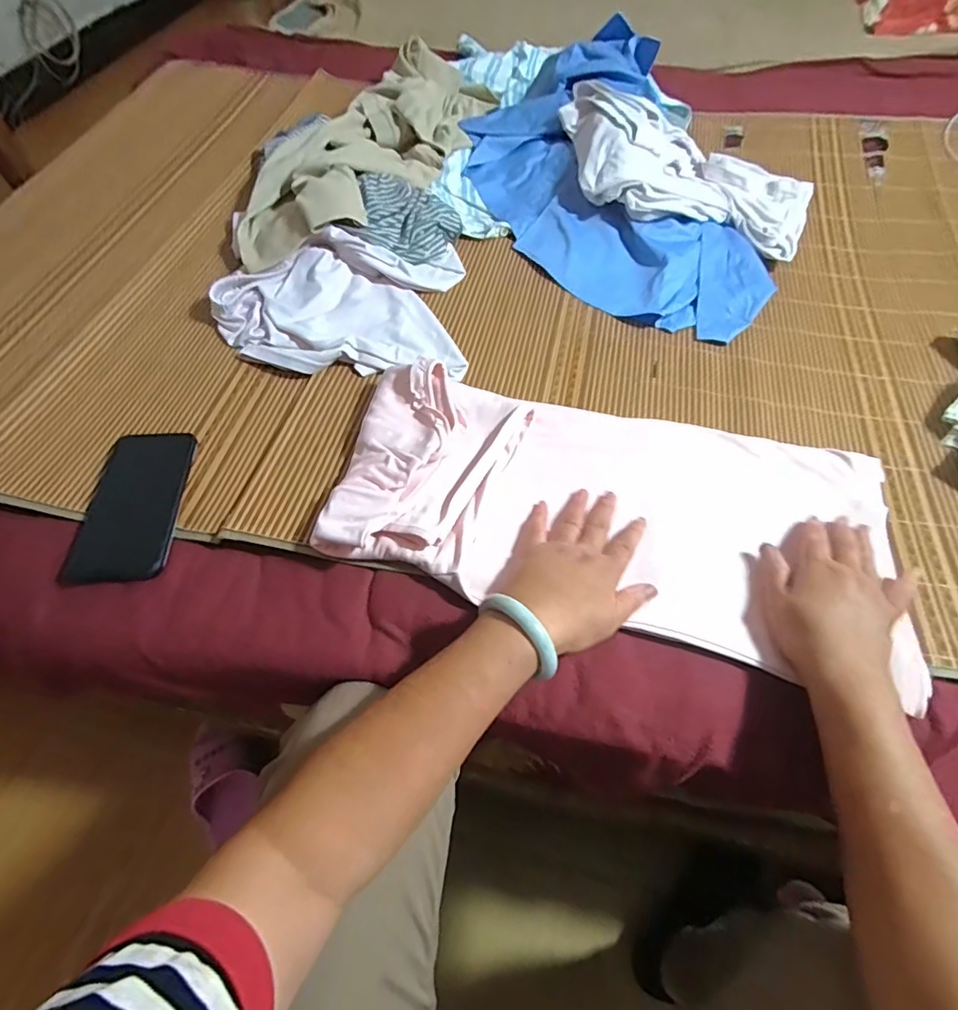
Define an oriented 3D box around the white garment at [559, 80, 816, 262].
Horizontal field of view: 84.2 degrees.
[{"bbox_3d":[0.285,-0.486,0.768,0.388,0.095,0.245,24,60,15],"label":"white garment"}]

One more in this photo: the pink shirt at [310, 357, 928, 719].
[{"bbox_3d":[0.123,0.002,0.499,0.506,0.035,0.238,10,58,1],"label":"pink shirt"}]

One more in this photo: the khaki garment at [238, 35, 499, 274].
[{"bbox_3d":[-0.168,-0.550,0.821,0.228,0.072,0.584,23,61,15],"label":"khaki garment"}]

